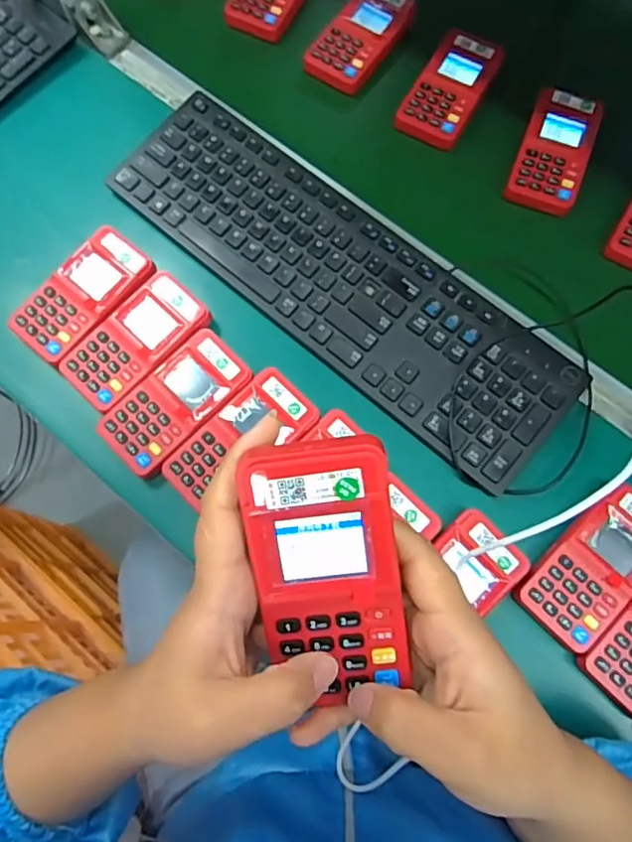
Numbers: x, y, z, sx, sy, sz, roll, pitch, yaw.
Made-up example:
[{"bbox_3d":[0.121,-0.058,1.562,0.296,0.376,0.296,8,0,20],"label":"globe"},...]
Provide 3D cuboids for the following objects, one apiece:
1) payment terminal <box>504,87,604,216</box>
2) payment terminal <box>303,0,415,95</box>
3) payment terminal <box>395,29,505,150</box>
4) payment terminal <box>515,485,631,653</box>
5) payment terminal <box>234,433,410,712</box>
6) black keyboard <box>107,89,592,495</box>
[{"bbox_3d":[0.226,-0.257,0.543,0.062,0.029,0.121,21,74,7],"label":"payment terminal"},{"bbox_3d":[0.046,-0.381,0.573,0.067,0.029,0.124,32,71,10],"label":"payment terminal"},{"bbox_3d":[0.131,-0.325,0.569,0.066,0.033,0.122,29,77,10],"label":"payment terminal"},{"bbox_3d":[0.205,0.104,0.414,0.119,0.020,0.063,-42,77,-11],"label":"payment terminal"},{"bbox_3d":[0.005,0.063,0.248,0.059,0.022,0.115,-7,105,6],"label":"payment terminal"},{"bbox_3d":[0.020,-0.129,0.493,0.437,0.021,0.131,40,77,12],"label":"black keyboard"}]

